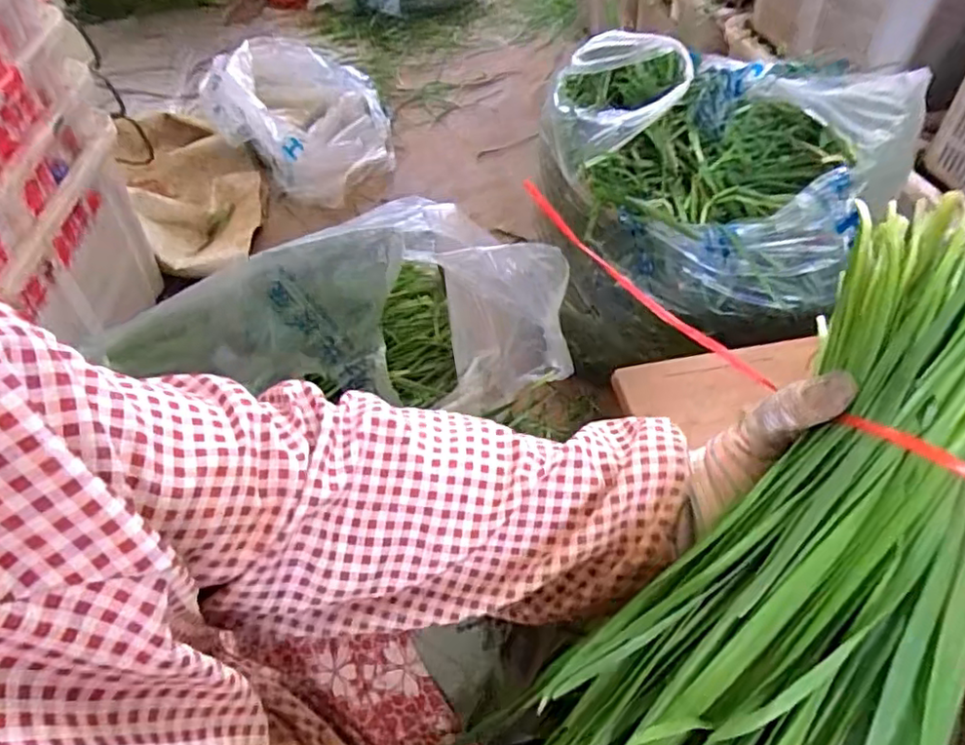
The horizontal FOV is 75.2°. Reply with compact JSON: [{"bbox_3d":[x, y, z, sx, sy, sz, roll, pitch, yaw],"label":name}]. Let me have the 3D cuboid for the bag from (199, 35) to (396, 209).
[{"bbox_3d":[-0.485,-0.699,1.622,0.440,0.177,0.637,-14,50,-12],"label":"bag"}]

